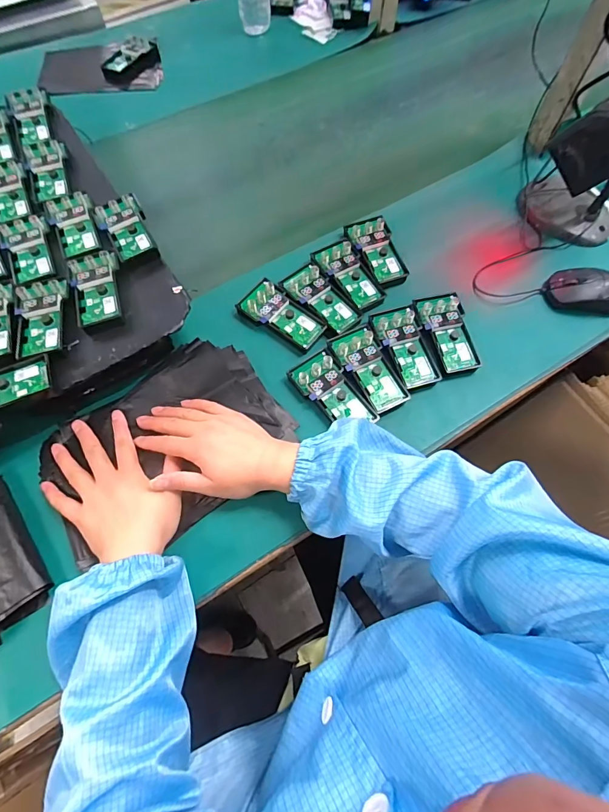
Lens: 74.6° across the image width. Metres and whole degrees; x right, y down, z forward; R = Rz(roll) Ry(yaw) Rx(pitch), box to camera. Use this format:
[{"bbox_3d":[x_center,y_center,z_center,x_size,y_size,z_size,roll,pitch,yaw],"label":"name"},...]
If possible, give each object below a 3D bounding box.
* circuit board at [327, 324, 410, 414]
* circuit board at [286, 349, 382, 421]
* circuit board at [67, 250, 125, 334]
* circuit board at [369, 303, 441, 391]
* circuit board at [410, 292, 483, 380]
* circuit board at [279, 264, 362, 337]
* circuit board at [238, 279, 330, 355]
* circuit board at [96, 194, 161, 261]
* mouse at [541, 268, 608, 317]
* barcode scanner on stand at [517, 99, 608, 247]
[{"bbox_3d":[0.080,-0.049,0.504,0.059,0.018,0.119,-22,68,-10],"label":"circuit board"},{"bbox_3d":[0.033,-0.016,0.490,0.061,0.020,0.109,-30,69,-13],"label":"circuit board"},{"bbox_3d":[-0.251,-0.140,0.482,0.055,0.016,0.103,-16,67,-8],"label":"circuit board"},{"bbox_3d":[0.131,-0.079,0.518,0.059,0.019,0.113,-13,66,-6],"label":"circuit board"},{"bbox_3d":[0.191,-0.096,0.529,0.061,0.021,0.114,-13,66,-6],"label":"circuit board"},{"bbox_3d":[0.023,-0.146,0.546,0.056,0.015,0.110,-37,71,-16],"label":"circuit board"},{"bbox_3d":[-0.031,-0.120,0.536,0.115,0.019,0.059,37,70,15],"label":"circuit board"},{"bbox_3d":[-0.235,-0.232,0.526,0.058,0.018,0.101,-23,68,-10],"label":"circuit board"},{"bbox_3d":[0.396,-0.157,0.551,0.115,0.033,0.061,13,66,5],"label":"mouse"},{"bbox_3d":[0.374,-0.300,0.516,0.131,0.194,0.171,34,70,14],"label":"barcode scanner on stand"}]

